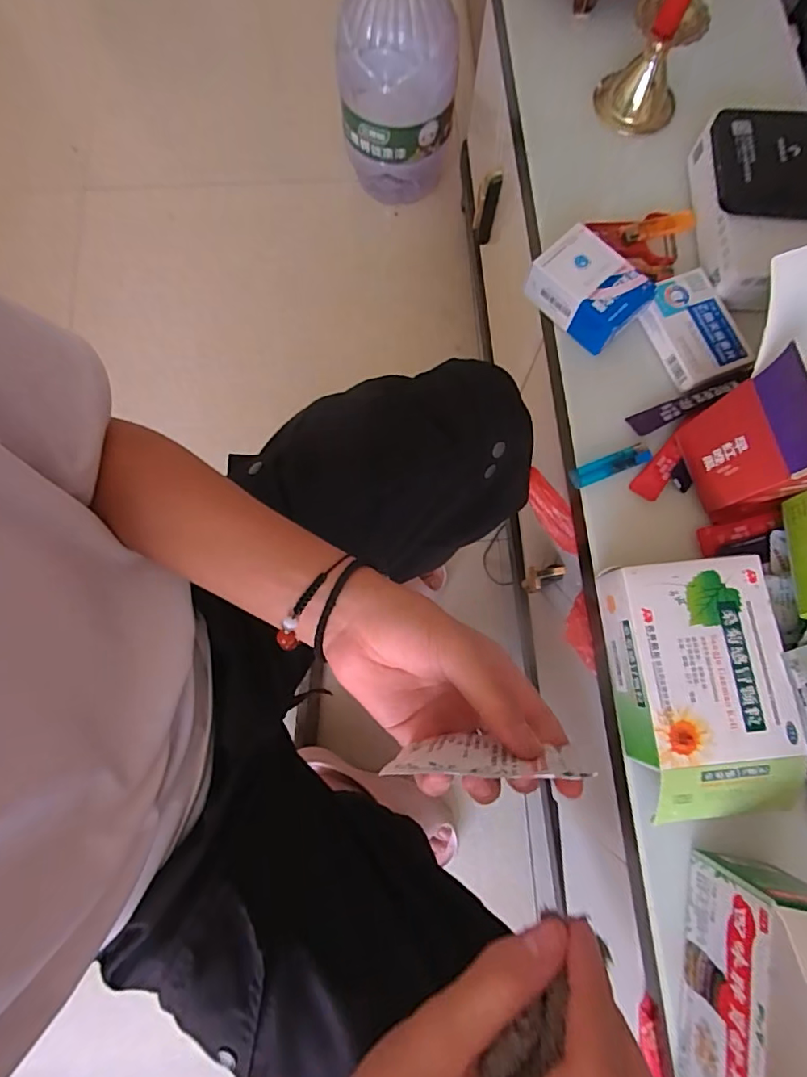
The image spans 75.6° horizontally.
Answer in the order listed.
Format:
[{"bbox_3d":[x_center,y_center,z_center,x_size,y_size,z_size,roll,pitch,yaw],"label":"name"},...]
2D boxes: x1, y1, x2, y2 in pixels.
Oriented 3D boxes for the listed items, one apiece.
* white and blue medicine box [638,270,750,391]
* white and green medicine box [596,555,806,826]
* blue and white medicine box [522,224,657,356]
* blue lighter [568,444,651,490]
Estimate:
[{"bbox_3d":[0.284,-0.206,0.511,0.077,0.017,0.113,-20,78,-5],"label":"white and blue medicine box"},{"bbox_3d":[0.233,0.116,0.411,0.120,0.046,0.193,-5,77,-2],"label":"white and green medicine box"},{"bbox_3d":[0.182,-0.246,0.511,0.103,0.048,0.070,43,80,9],"label":"blue and white medicine box"},{"bbox_3d":[0.196,-0.068,0.494,0.077,0.011,0.020,-20,78,-5],"label":"blue lighter"}]

